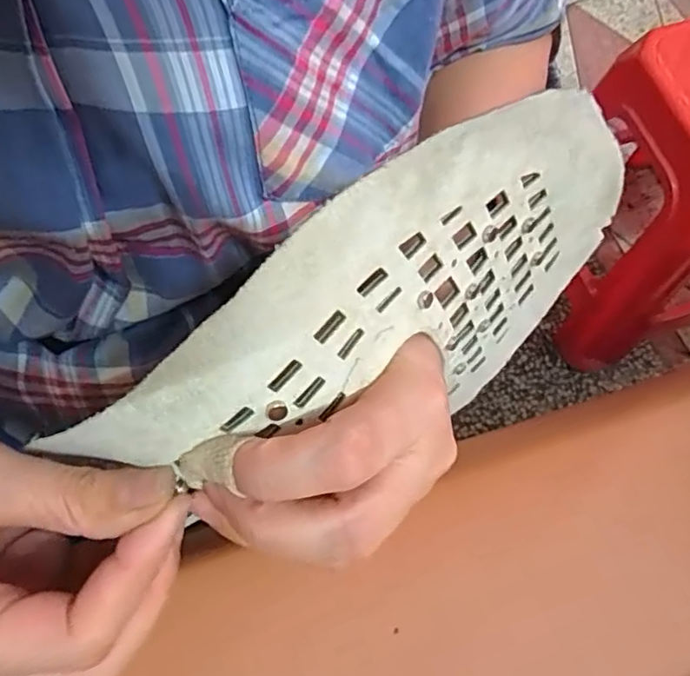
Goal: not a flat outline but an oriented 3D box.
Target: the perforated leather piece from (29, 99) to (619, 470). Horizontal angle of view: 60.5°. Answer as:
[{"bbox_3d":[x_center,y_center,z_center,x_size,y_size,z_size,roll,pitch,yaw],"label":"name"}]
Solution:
[{"bbox_3d":[0.020,-0.010,0.206,0.215,0.119,0.045,-23,69,-33],"label":"perforated leather piece"}]

